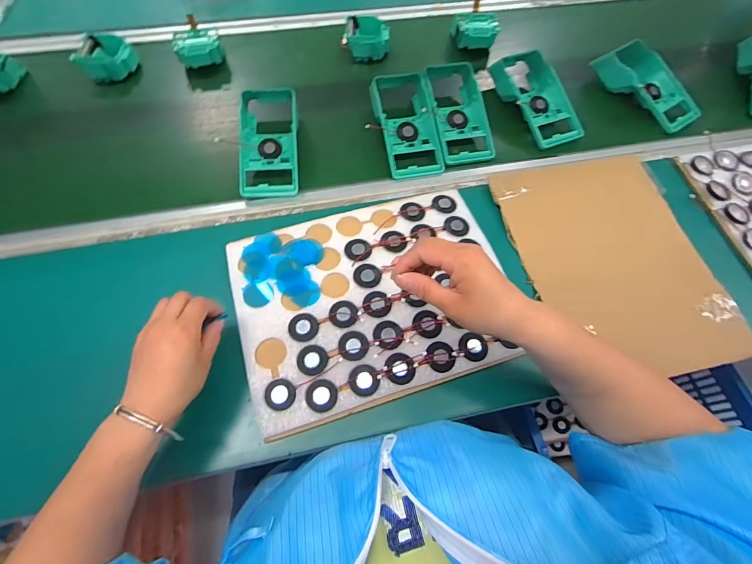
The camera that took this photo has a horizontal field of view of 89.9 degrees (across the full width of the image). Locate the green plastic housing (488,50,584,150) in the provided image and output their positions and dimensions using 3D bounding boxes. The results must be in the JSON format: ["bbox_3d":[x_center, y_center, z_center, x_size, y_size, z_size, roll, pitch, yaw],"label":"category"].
[{"bbox_3d":[0.265,-0.303,0.630,0.096,0.058,0.187,-20,65,-13],"label":"green plastic housing"}]

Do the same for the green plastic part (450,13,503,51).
[{"bbox_3d":[0.183,-0.465,0.700,0.080,0.038,0.072,4,63,0],"label":"green plastic part"}]

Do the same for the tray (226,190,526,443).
[{"bbox_3d":[-0.002,0.014,0.460,0.318,0.014,0.245,-16,66,-10],"label":"tray"}]

